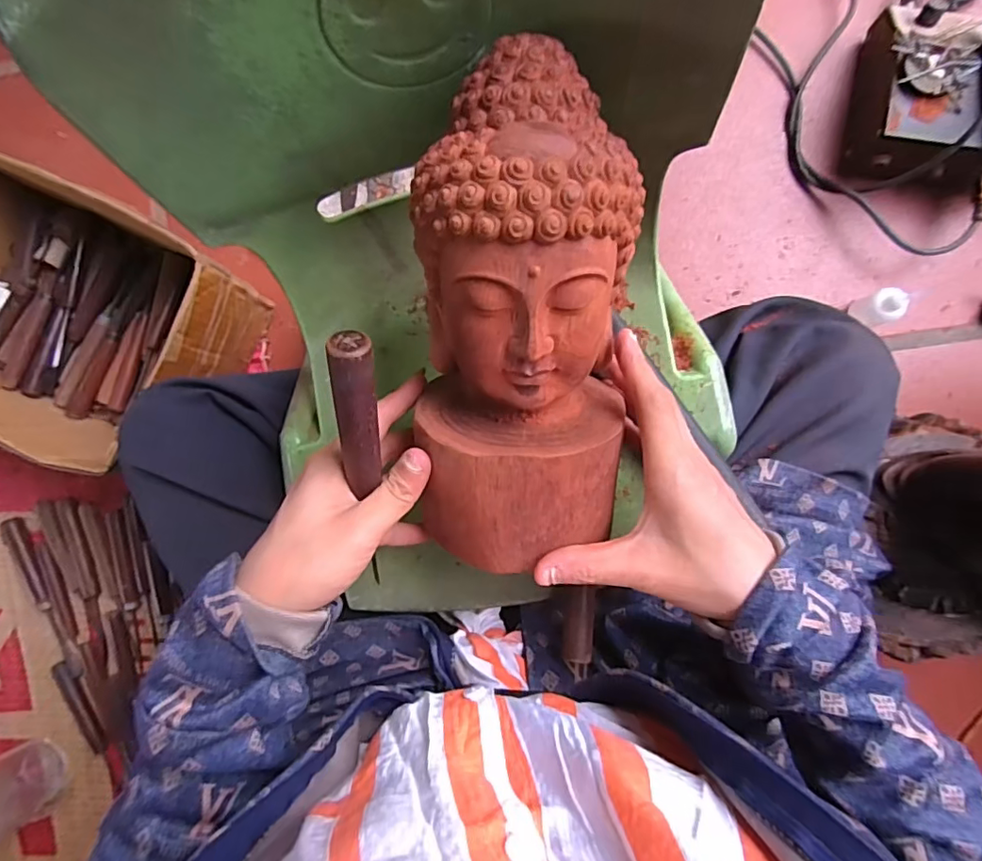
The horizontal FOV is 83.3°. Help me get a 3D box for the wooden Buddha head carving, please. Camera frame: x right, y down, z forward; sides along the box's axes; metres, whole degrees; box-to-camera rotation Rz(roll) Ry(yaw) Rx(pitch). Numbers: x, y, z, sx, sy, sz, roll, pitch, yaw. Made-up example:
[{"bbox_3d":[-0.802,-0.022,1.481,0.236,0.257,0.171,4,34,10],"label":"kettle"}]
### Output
[{"bbox_3d":[0.018,-0.049,0.274,0.100,0.083,0.233,2,113,4],"label":"wooden Buddha head carving"}]

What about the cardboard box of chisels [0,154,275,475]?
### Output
[{"bbox_3d":[-0.450,-0.122,0.592,0.315,0.146,0.242,29,92,4],"label":"cardboard box of chisels"}]

